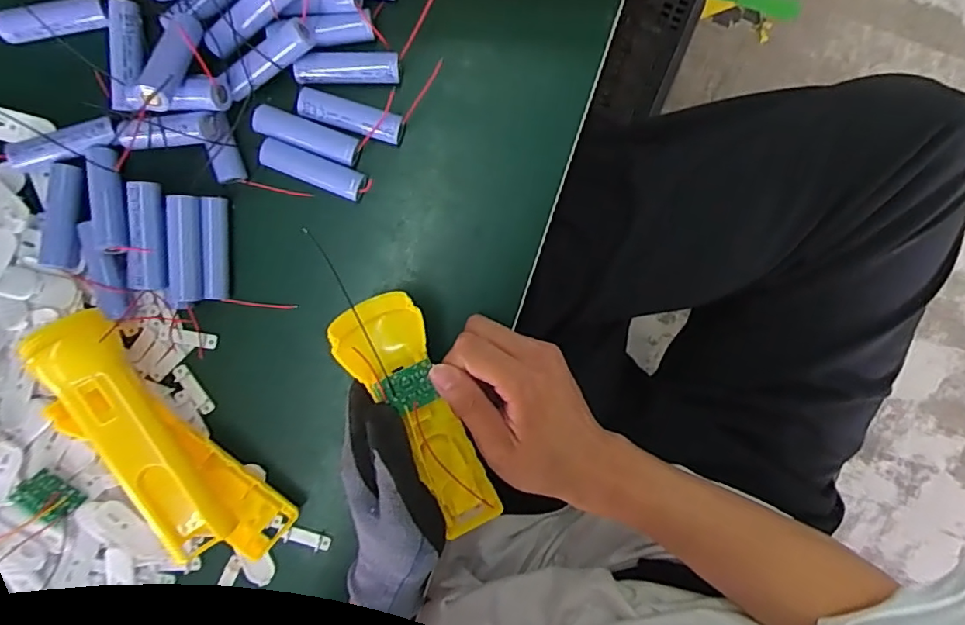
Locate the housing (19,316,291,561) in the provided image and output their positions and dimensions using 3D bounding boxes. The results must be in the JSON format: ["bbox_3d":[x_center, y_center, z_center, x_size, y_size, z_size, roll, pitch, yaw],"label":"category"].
[{"bbox_3d":[-0.202,0.088,0.344,0.067,0.052,0.193,-30,110,8],"label":"housing"}]

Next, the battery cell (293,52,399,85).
[{"bbox_3d":[-0.086,-0.156,0.354,0.063,0.017,0.022,-9,97,-15],"label":"battery cell"}]

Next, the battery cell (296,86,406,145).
[{"bbox_3d":[-0.083,-0.126,0.358,0.066,0.020,0.020,15,99,-9],"label":"battery cell"}]

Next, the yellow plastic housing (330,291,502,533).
[{"bbox_3d":[-0.035,0.068,0.337,0.045,0.028,0.162,-19,112,7],"label":"yellow plastic housing"}]

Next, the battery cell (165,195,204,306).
[{"bbox_3d":[-0.182,-0.038,0.340,0.015,0.016,0.065,4,97,-1],"label":"battery cell"}]

